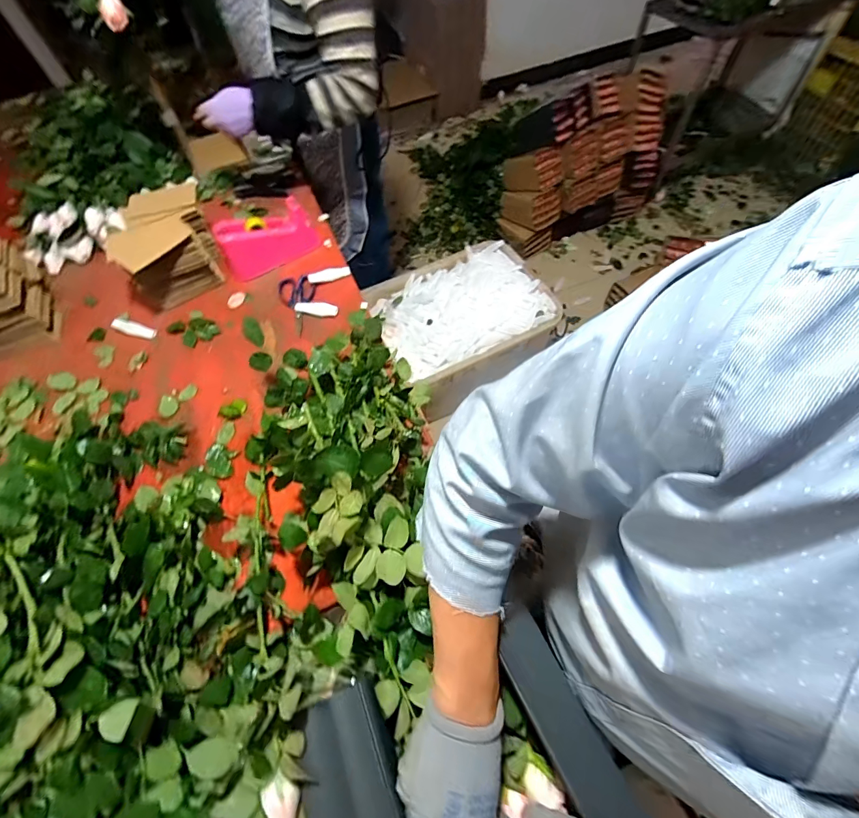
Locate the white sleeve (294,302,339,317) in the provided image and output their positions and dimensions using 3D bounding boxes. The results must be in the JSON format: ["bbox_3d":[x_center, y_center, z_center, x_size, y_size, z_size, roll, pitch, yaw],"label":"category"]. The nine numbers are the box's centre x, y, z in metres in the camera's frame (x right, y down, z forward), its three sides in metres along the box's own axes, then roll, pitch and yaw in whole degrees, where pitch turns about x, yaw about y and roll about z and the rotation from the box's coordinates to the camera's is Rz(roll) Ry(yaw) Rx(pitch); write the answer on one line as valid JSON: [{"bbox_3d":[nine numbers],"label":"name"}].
[{"bbox_3d":[-0.235,-0.206,0.851,0.095,0.026,0.026,8,62,8],"label":"white sleeve"}]

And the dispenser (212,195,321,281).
[{"bbox_3d":[-0.355,-0.373,0.916,0.204,0.099,0.072,-31,64,-13],"label":"dispenser"}]

